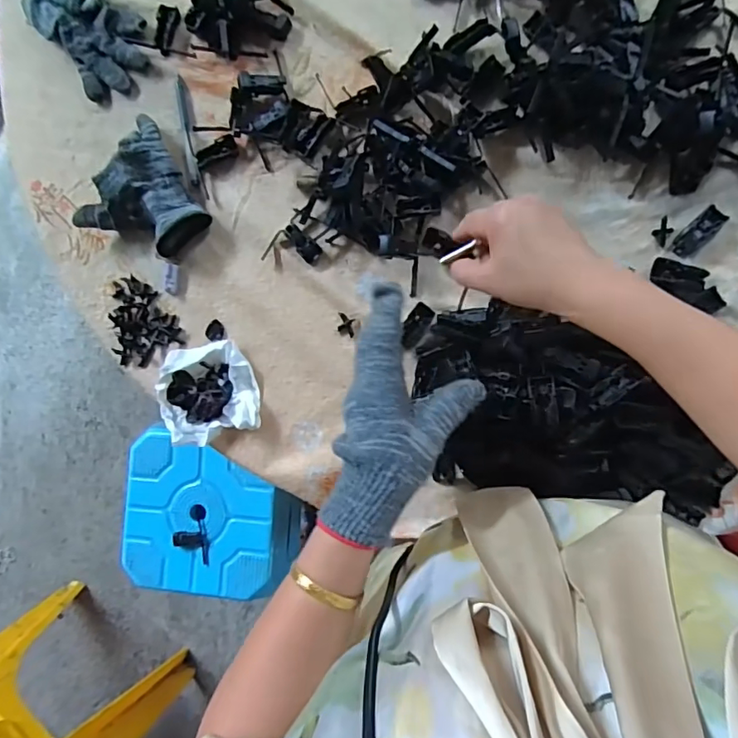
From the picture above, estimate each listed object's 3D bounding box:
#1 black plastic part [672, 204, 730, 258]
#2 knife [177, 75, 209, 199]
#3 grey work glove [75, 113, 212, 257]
[{"bbox_3d":[0.292,-0.121,0.465,0.020,0.010,0.047,45,95,8],"label":"black plastic part"},{"bbox_3d":[-0.190,-0.244,0.553,0.014,0.006,0.134,-14,86,8],"label":"knife"},{"bbox_3d":[-0.228,-0.179,0.549,0.124,0.040,0.130,0,88,9],"label":"grey work glove"}]

